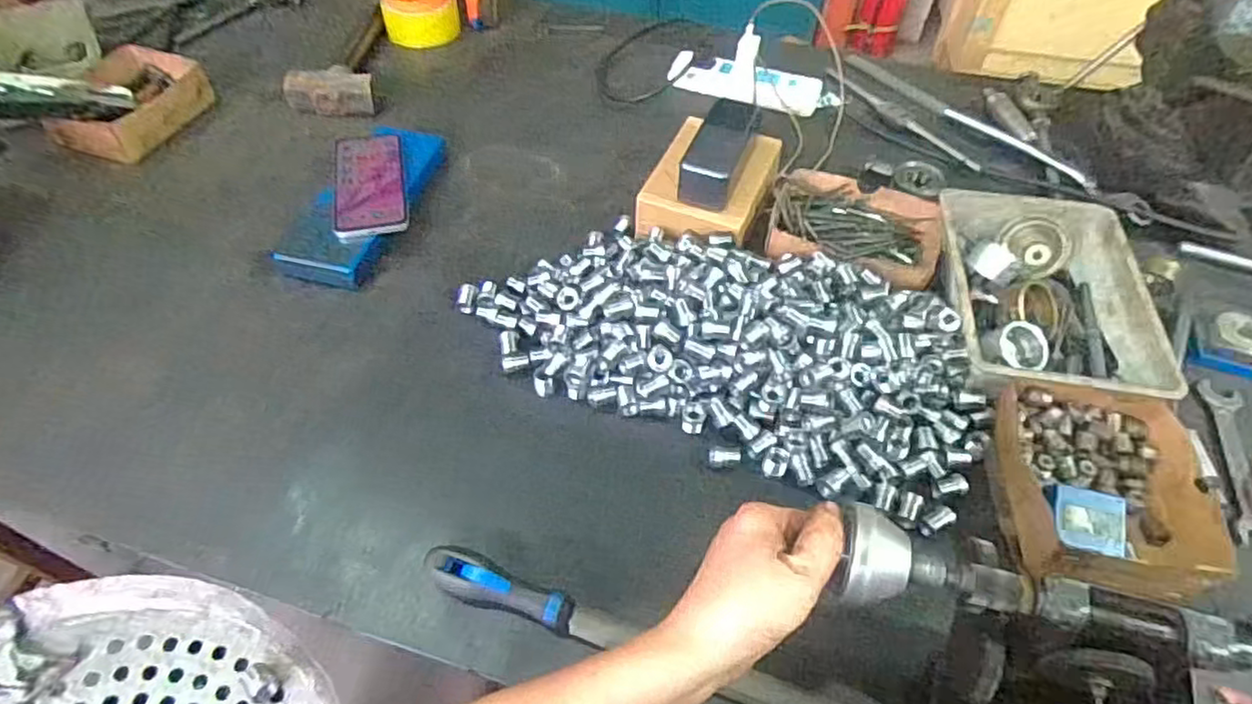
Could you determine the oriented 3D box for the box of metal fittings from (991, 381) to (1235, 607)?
[{"bbox_3d":[0.386,0.108,0.549,0.151,0.051,0.184,11,51,6],"label":"box of metal fittings"}]

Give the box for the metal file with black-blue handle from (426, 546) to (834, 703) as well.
[{"bbox_3d":[0.024,0.212,0.472,0.360,0.028,0.031,17,52,12],"label":"metal file with black-blue handle"}]

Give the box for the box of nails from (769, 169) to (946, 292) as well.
[{"bbox_3d":[0.249,-0.129,0.731,0.182,0.044,0.143,13,51,9],"label":"box of nails"}]

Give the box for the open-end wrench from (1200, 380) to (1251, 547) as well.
[{"bbox_3d":[0.533,0.098,0.587,0.033,0.012,0.165,15,51,10],"label":"open-end wrench"}]

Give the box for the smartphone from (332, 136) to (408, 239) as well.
[{"bbox_3d":[-0.284,-0.188,0.748,0.073,0.013,0.156,-4,56,-19],"label":"smartphone"}]

